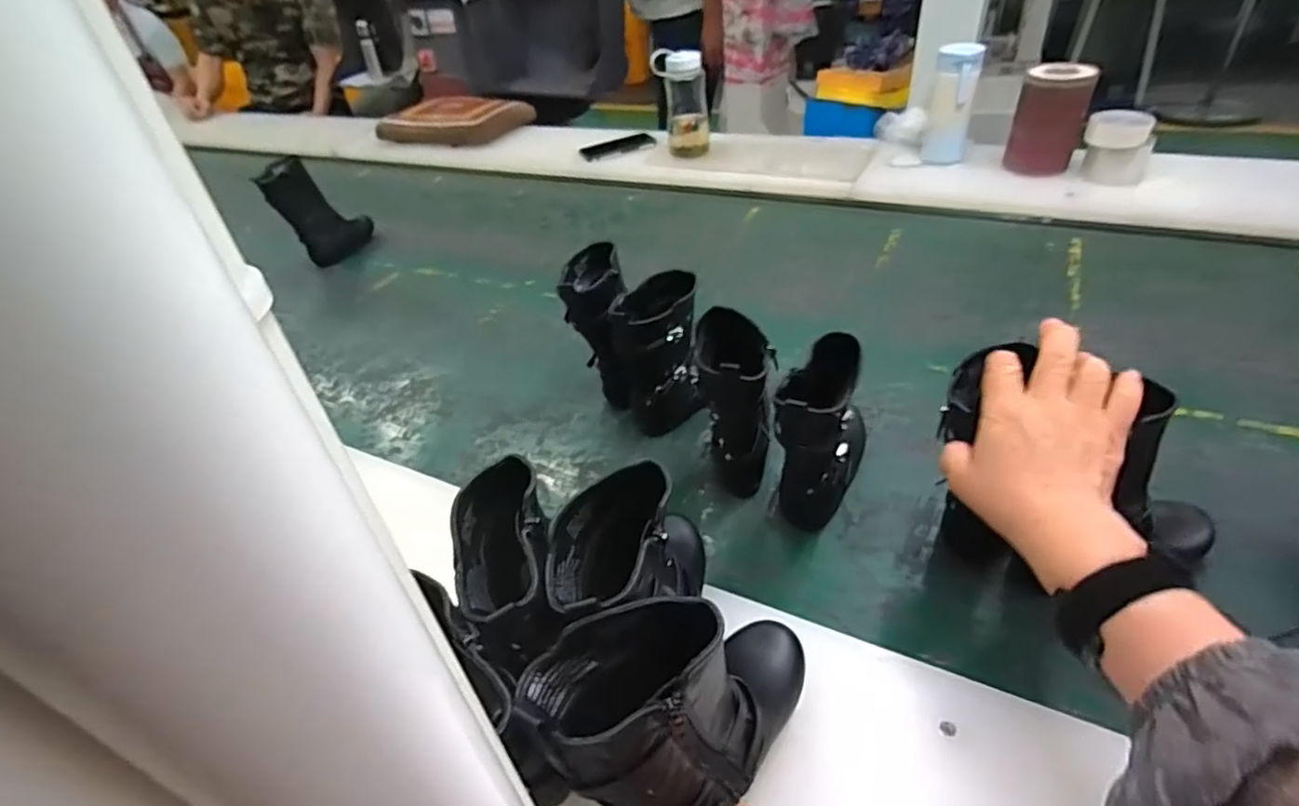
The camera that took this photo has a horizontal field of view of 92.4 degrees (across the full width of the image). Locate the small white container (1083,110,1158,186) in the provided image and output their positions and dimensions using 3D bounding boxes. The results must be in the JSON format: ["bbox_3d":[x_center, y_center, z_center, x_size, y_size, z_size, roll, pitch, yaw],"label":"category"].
[{"bbox_3d":[0.761,-0.421,1.014,0.098,0.088,0.113,17,45,27],"label":"small white container"}]

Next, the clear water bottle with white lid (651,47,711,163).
[{"bbox_3d":[0.066,-0.596,1.264,0.106,0.206,0.098,-4,39,5],"label":"clear water bottle with white lid"}]

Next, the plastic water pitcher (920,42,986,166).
[{"bbox_3d":[0.532,-0.511,1.097,0.073,0.197,0.071,6,41,16],"label":"plastic water pitcher"}]

